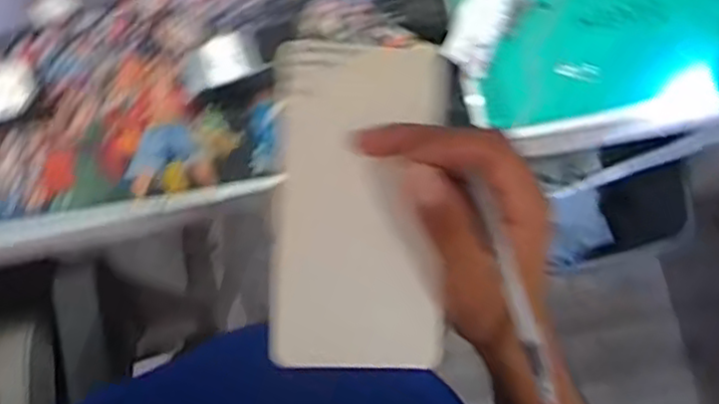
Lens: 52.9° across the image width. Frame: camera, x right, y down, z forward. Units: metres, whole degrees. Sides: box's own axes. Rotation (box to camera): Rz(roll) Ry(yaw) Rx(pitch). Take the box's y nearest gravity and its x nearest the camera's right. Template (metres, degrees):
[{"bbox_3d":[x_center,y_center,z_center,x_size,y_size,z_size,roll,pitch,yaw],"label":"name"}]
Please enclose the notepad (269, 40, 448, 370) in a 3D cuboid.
[{"bbox_3d":[0.000,0.001,0.383,0.088,0.023,0.167,0,85,0],"label":"notepad"}]

